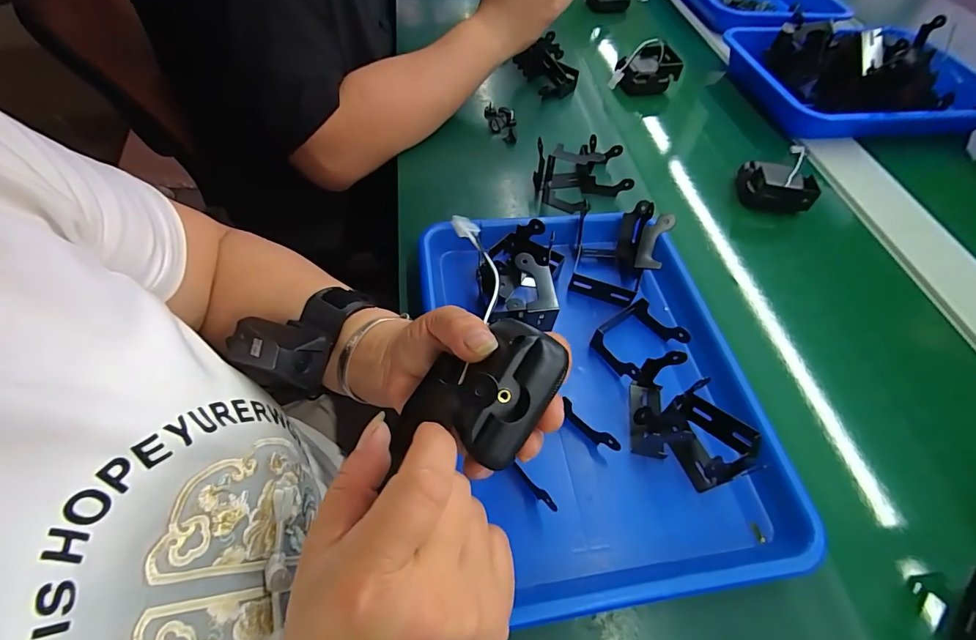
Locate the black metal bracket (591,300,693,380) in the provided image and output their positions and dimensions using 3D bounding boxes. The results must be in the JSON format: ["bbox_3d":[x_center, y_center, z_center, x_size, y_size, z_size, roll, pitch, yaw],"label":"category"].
[{"bbox_3d":[0.127,0.016,0.379,0.068,0.023,0.055,-28,63,-22],"label":"black metal bracket"}]

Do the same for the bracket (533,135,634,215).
[{"bbox_3d":[0.116,-0.174,0.495,0.120,0.068,0.069,-16,59,-15],"label":"bracket"}]

